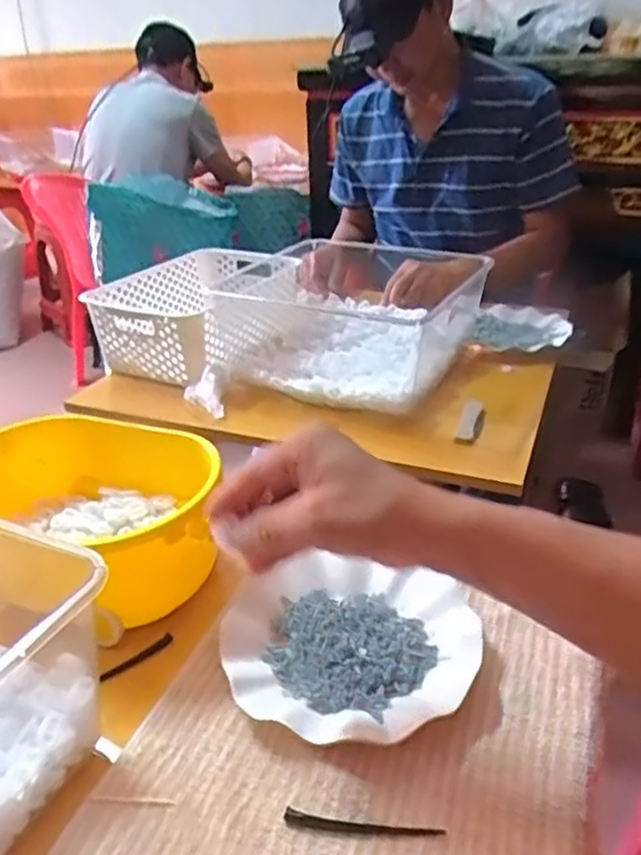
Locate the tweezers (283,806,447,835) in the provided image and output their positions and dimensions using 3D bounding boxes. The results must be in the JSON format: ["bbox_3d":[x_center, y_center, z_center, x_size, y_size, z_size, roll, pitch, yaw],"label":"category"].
[{"bbox_3d":[0.024,0.225,0.383,0.089,0.005,0.009,3,29,9],"label":"tweezers"}]

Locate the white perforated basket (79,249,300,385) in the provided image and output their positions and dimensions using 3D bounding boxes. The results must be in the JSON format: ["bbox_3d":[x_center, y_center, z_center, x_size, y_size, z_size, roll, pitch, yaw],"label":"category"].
[{"bbox_3d":[-0.176,-0.172,1.026,0.230,0.110,0.308,10,31,21],"label":"white perforated basket"}]

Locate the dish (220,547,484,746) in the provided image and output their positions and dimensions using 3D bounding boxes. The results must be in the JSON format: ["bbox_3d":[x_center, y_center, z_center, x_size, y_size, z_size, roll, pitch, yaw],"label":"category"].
[{"bbox_3d":[0.020,0.150,0.497,0.176,0.021,0.177,-1,28,1],"label":"dish"}]

